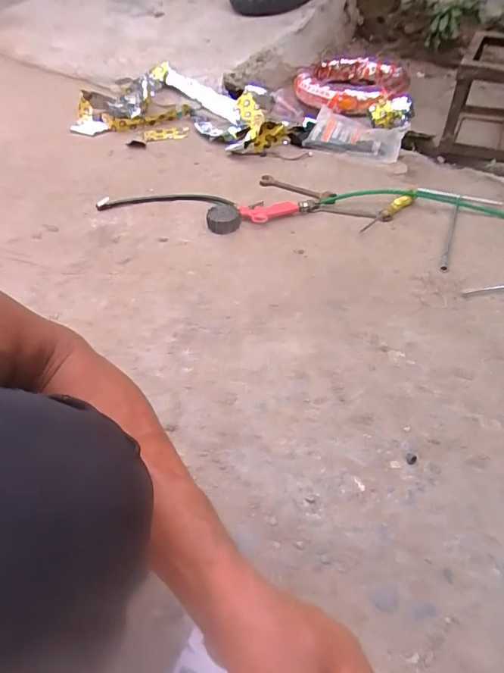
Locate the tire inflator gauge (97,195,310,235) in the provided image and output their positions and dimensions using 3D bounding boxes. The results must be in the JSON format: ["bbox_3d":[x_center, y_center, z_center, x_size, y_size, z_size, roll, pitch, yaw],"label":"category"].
[{"bbox_3d":[-0.121,-0.296,1.042,0.511,0.035,0.151,10,48,12],"label":"tire inflator gauge"}]

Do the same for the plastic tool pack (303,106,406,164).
[{"bbox_3d":[0.281,-0.546,1.230,0.254,0.035,0.147,21,73,22],"label":"plastic tool pack"}]

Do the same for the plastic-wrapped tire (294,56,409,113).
[{"bbox_3d":[0.309,-0.795,1.412,0.342,0.067,0.399,0,47,2],"label":"plastic-wrapped tire"}]

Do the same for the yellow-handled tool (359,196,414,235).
[{"bbox_3d":[0.302,-0.272,1.002,0.165,0.026,0.029,-35,54,-27],"label":"yellow-handled tool"}]

